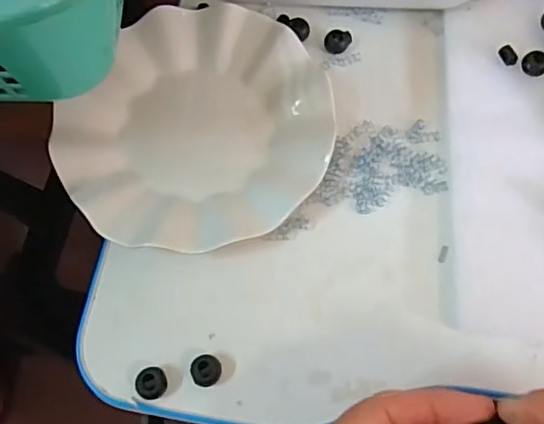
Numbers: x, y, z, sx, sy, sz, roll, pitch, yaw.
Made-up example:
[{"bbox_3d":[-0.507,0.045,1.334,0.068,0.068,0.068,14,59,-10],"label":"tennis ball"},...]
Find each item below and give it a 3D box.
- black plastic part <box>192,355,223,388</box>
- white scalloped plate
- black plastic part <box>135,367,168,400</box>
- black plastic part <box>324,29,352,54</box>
[{"bbox_3d":[-0.038,0.092,0.329,0.017,0.012,0.017,0,67,0],"label":"black plastic part"},{"bbox_3d":[-0.052,-0.062,0.381,0.177,0.022,0.176,0,67,0],"label":"white scalloped plate"},{"bbox_3d":[-0.069,0.098,0.325,0.017,0.011,0.017,0,67,0],"label":"black plastic part"},{"bbox_3d":[0.049,-0.126,0.421,0.019,0.007,0.017,10,67,4],"label":"black plastic part"}]

